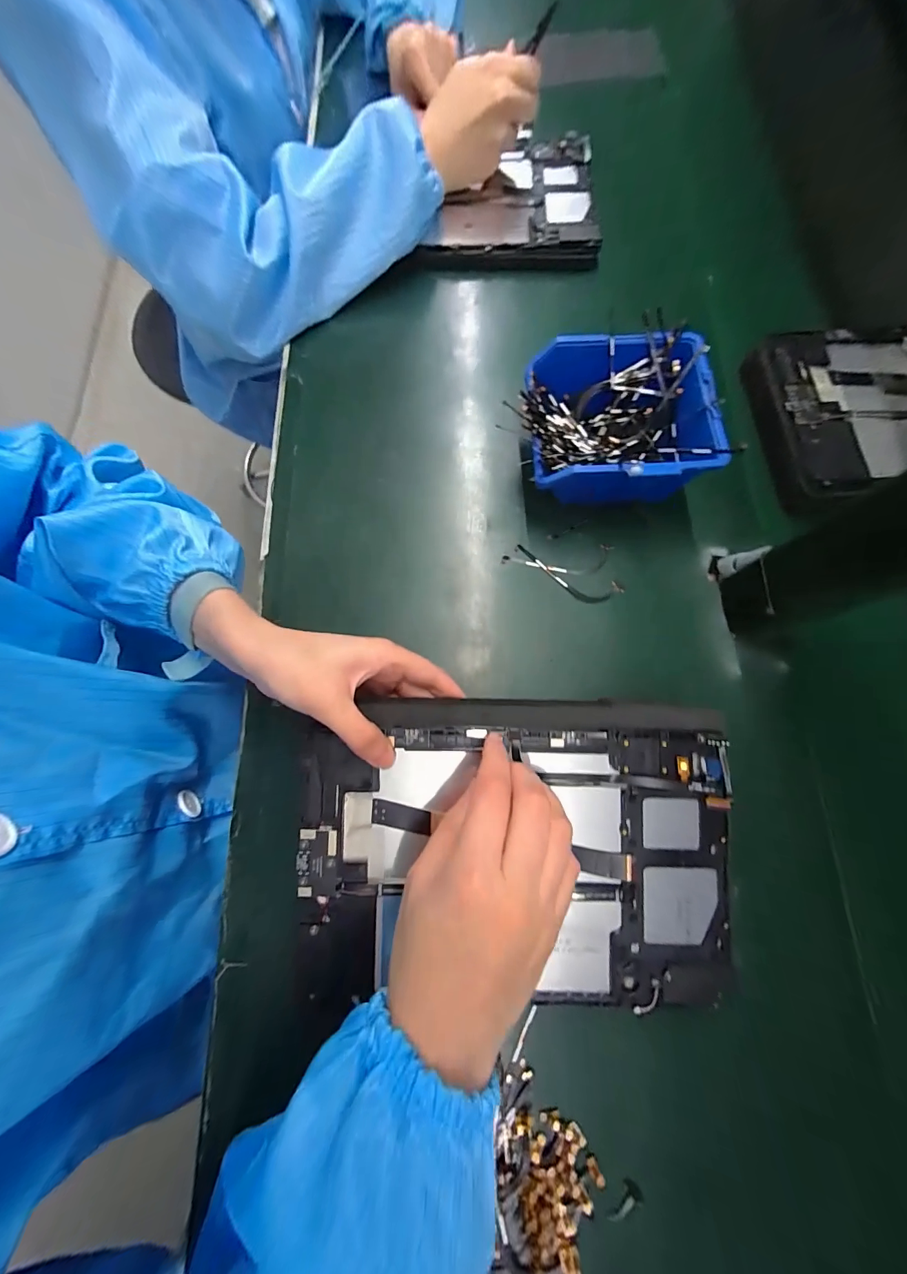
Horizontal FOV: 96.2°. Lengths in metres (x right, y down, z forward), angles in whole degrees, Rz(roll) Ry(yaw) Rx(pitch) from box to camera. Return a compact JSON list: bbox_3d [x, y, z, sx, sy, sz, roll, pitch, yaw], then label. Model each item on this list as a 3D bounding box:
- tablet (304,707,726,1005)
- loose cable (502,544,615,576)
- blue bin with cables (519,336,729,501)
[{"bbox_3d":[0.034,0.120,0.228,0.238,0.013,0.162,0,85,0],"label":"tablet"},{"bbox_3d":[0.082,-0.057,0.316,0.087,0.004,0.023,-8,73,0],"label":"loose cable"},{"bbox_3d":[0.117,-0.152,0.307,0.129,0.062,0.120,-1,74,0],"label":"blue bin with cables"}]

